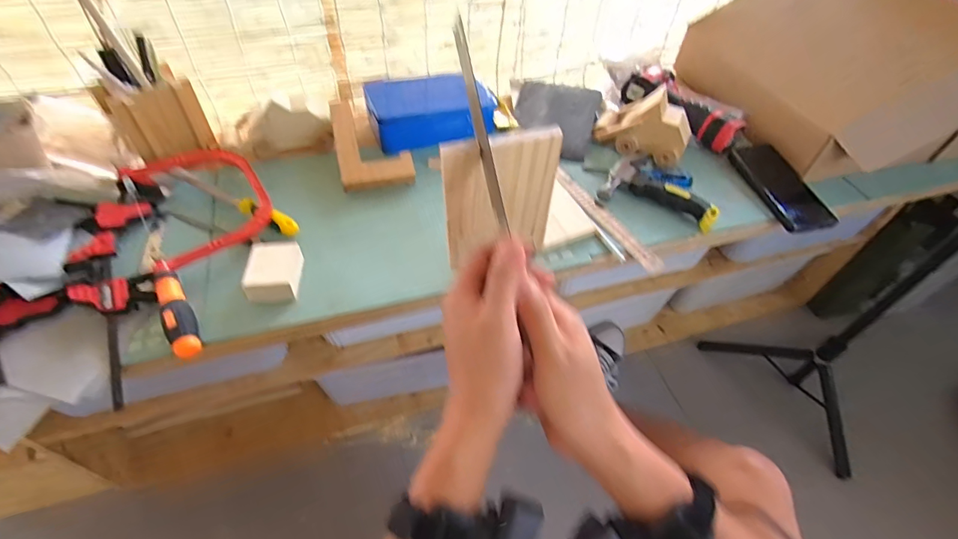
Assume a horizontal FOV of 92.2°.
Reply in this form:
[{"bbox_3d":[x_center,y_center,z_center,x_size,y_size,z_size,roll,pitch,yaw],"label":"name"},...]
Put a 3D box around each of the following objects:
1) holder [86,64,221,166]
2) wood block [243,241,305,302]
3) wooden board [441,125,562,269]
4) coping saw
[{"bbox_3d":[-0.444,-0.214,0.636,0.087,0.095,0.102,38,58,25],"label":"holder"},{"bbox_3d":[-0.231,0.003,0.523,0.052,0.036,0.068,-4,51,-6],"label":"wood block"},{"bbox_3d":[0.018,-0.063,0.413,0.098,0.129,0.014,-9,52,-11],"label":"wooden board"},{"bbox_3d":[-0.324,-0.054,0.559,0.142,0.034,0.332,-25,56,-22],"label":"coping saw"}]

